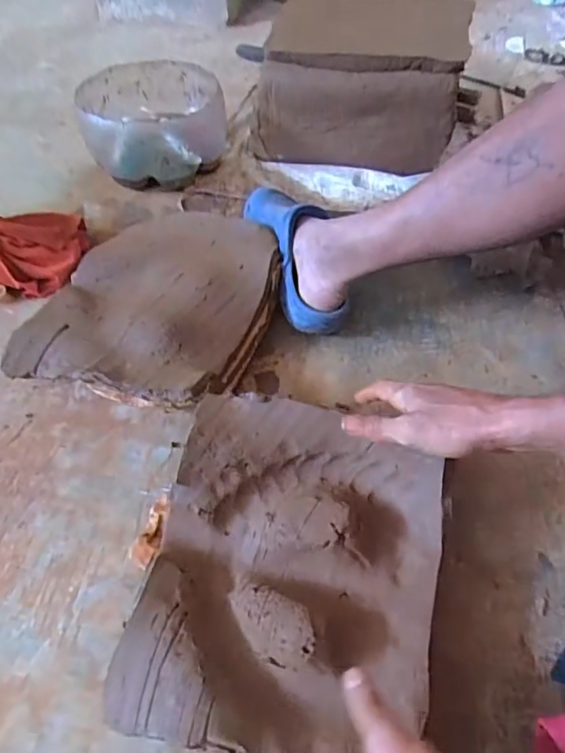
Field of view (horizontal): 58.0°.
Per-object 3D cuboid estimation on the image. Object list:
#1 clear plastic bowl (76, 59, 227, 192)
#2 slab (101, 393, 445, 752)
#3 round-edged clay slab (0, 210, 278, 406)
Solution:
[{"bbox_3d":[-0.227,-0.451,0.921,0.244,0.129,0.242,-6,53,-4],"label":"clear plastic bowl"},{"bbox_3d":[0.009,0.164,0.447,0.243,0.057,0.284,10,54,8],"label":"slab"},{"bbox_3d":[-0.157,-0.102,0.645,0.258,0.044,0.306,17,55,12],"label":"round-edged clay slab"}]

